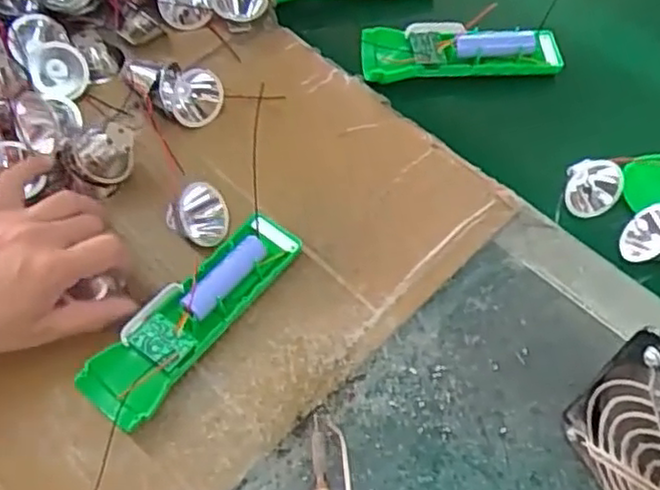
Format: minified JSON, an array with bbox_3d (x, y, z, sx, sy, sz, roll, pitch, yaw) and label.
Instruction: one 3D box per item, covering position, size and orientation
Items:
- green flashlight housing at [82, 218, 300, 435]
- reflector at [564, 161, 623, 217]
[{"bbox_3d":[-0.082,0.041,0.430,0.040,0.025,0.154,35,66,19],"label":"green flashlight housing"},{"bbox_3d":[0.195,-0.042,0.514,0.038,0.042,0.024,8,27,30],"label":"reflector"}]

